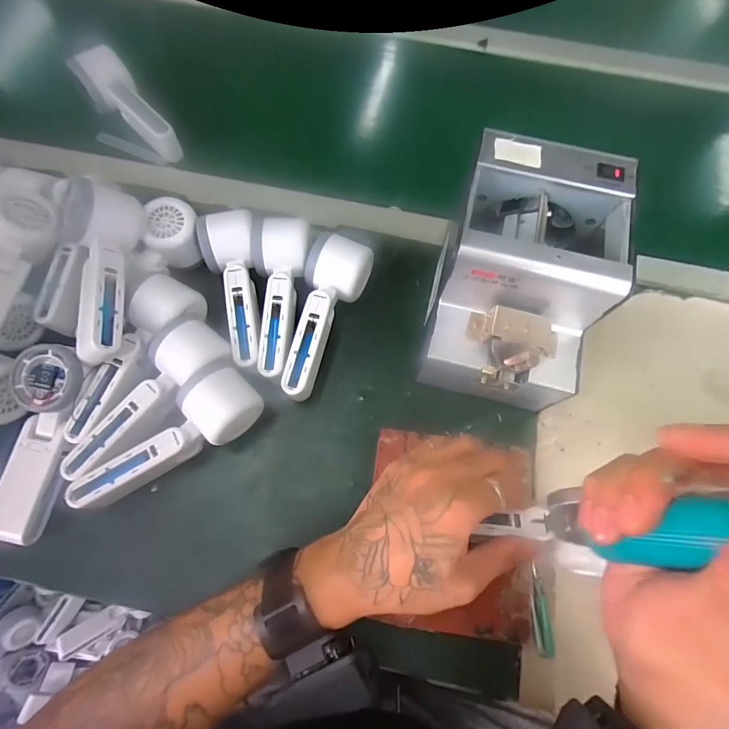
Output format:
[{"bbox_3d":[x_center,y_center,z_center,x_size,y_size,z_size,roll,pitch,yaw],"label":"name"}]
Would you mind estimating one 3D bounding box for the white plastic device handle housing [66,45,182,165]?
[{"bbox_3d":[-0.282,-0.303,0.484,0.055,0.061,0.151,-34,75,-11],"label":"white plastic device handle housing"}]

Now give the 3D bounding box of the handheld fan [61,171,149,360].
[{"bbox_3d":[-0.238,-0.089,0.363,0.066,0.047,0.172,-13,72,-5],"label":"handheld fan"}]

